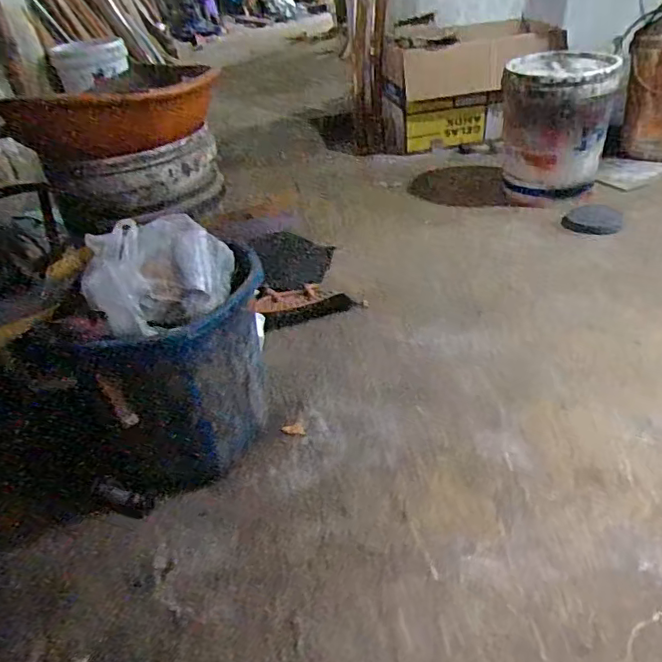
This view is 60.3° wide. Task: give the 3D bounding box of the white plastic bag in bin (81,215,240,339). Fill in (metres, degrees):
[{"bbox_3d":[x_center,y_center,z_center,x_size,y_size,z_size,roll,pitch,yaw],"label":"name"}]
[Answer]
[{"bbox_3d":[-0.226,-0.084,0.791,0.209,0.116,0.122,-34,42,-32],"label":"white plastic bag in bin"}]

